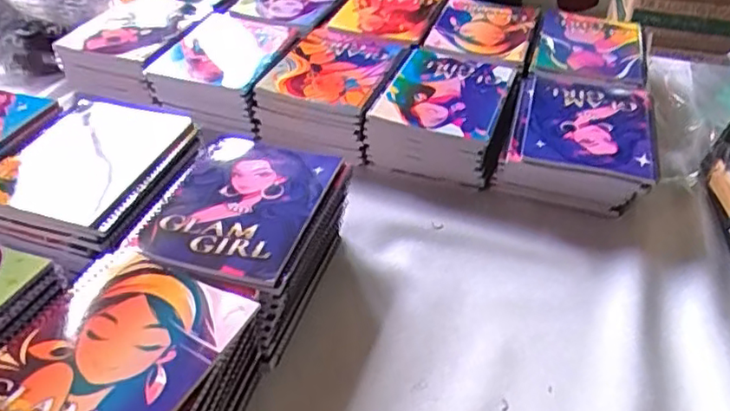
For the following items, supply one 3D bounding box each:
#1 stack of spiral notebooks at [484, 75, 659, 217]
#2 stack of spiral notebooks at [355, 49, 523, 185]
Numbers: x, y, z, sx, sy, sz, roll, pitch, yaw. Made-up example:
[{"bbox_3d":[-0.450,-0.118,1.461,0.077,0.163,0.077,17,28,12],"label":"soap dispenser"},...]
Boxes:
[{"bbox_3d":[0.266,-0.070,0.794,0.182,0.092,0.206,13,40,15],"label":"stack of spiral notebooks"},{"bbox_3d":[0.108,-0.123,0.854,0.159,0.097,0.209,14,40,16],"label":"stack of spiral notebooks"}]

